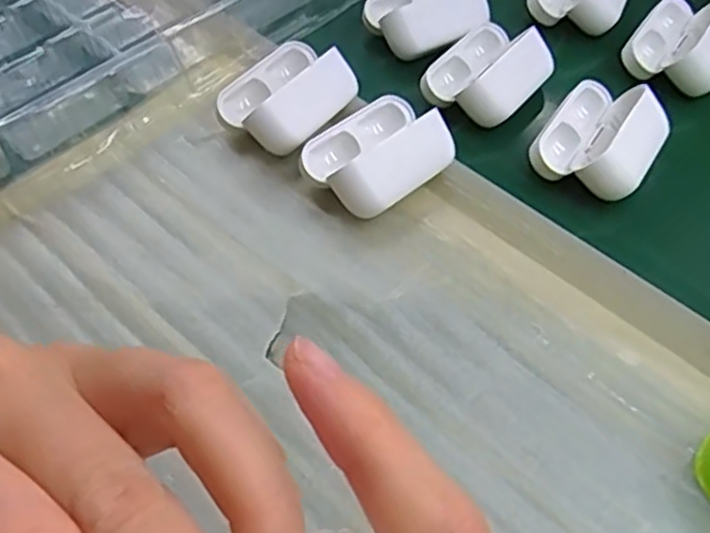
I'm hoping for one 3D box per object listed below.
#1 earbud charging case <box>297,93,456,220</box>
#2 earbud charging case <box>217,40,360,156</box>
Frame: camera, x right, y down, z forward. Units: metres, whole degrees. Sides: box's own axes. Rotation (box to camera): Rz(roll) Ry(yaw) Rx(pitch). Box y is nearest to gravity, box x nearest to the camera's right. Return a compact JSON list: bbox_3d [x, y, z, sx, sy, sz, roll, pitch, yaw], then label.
[{"bbox_3d":[0.011,-0.054,0.332,0.064,0.029,0.051,-32,60,-20],"label":"earbud charging case"},{"bbox_3d":[-0.033,-0.087,0.359,0.052,0.030,0.064,33,62,23],"label":"earbud charging case"}]

